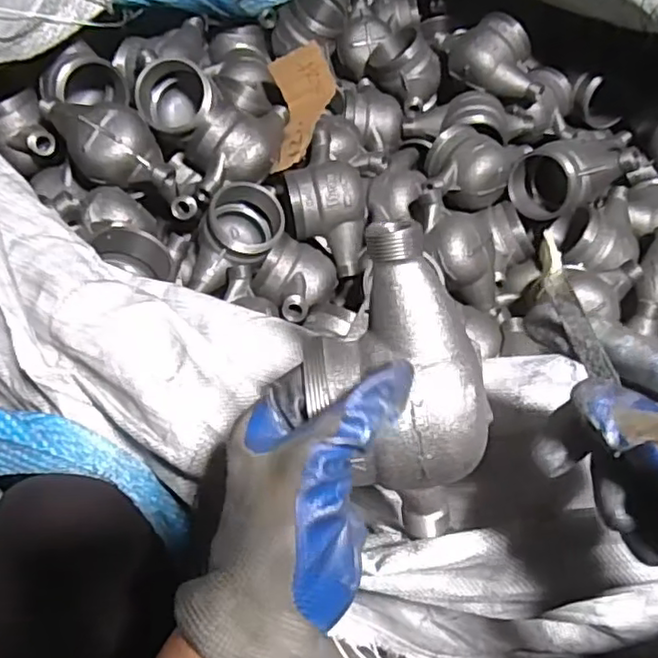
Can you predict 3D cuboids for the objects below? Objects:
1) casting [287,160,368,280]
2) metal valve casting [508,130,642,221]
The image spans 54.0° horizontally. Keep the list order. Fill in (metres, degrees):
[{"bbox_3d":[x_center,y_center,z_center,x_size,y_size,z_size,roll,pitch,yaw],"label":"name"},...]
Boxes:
[{"bbox_3d":[-0.003,-0.119,0.700,0.082,0.116,0.070,-10,26,-8],"label":"casting"},{"bbox_3d":[0.264,-0.174,0.712,0.123,0.083,0.082,-5,60,1],"label":"metal valve casting"}]

